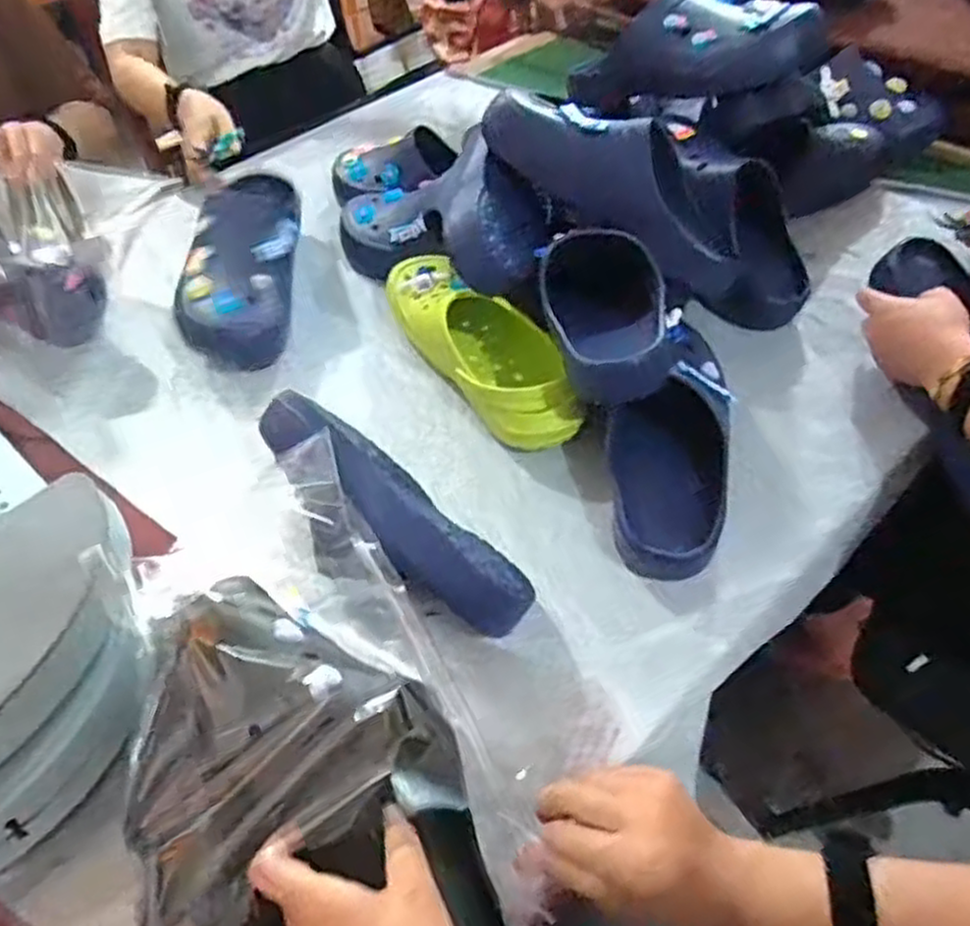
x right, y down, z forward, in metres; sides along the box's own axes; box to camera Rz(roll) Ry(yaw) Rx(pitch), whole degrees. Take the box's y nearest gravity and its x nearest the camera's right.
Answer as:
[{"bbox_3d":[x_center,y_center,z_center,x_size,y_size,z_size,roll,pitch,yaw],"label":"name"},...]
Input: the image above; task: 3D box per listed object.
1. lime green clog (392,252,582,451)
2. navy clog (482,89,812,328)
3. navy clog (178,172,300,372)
[{"bbox_3d":[-0.010,-0.128,0.771,0.083,0.107,0.278,-28,52,-18],"label":"lime green clog"},{"bbox_3d":[0.175,-0.271,0.779,0.371,0.113,0.107,29,52,-6],"label":"navy clog"},{"bbox_3d":[-0.266,-0.219,0.867,0.112,0.115,0.274,-7,48,-1],"label":"navy clog"}]

